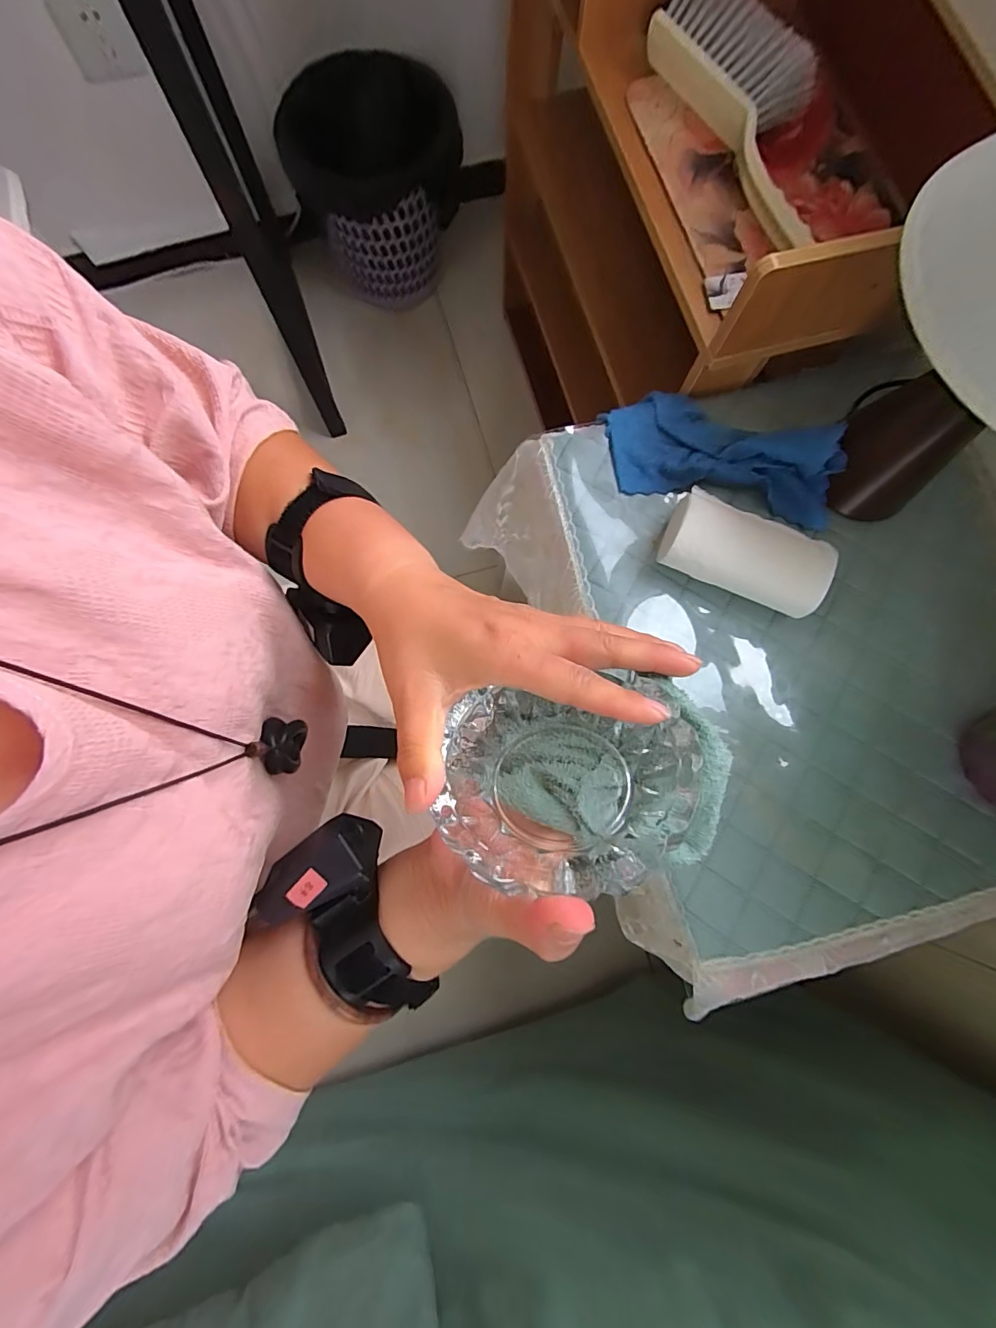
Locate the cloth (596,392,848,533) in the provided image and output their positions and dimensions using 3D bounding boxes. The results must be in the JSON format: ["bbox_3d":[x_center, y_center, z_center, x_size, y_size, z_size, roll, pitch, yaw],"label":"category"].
[{"bbox_3d":[0.197,-0.190,0.429,0.198,0.038,0.099,11,79,1],"label":"cloth"}]

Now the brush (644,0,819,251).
[{"bbox_3d":[0.224,-0.497,0.433,0.077,0.054,0.246,-25,81,-5],"label":"brush"}]

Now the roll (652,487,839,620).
[{"bbox_3d":[0.192,-0.089,0.407,0.128,0.049,0.063,26,80,4],"label":"roll"}]

